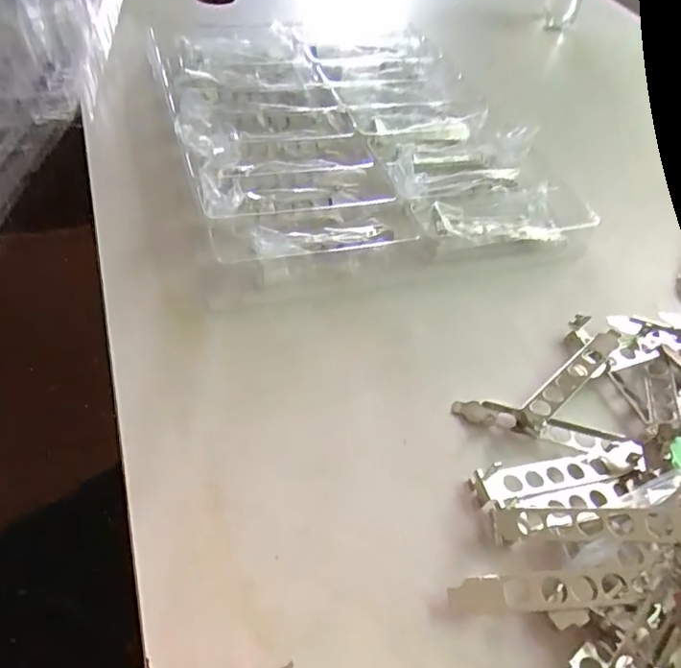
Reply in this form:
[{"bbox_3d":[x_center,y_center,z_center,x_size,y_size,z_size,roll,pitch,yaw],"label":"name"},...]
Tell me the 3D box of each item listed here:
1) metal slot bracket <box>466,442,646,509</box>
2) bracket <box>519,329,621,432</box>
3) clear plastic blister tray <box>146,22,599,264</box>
[{"bbox_3d":[0.138,0.083,0.341,0.117,0.016,0.022,-7,51,-14],"label":"metal slot bracket"},{"bbox_3d":[0.162,0.030,0.392,0.120,0.015,0.019,-33,61,-30],"label":"bracket"},{"bbox_3d":[0.002,-0.217,0.571,0.342,0.050,0.401,-8,51,-15],"label":"clear plastic blister tray"}]

